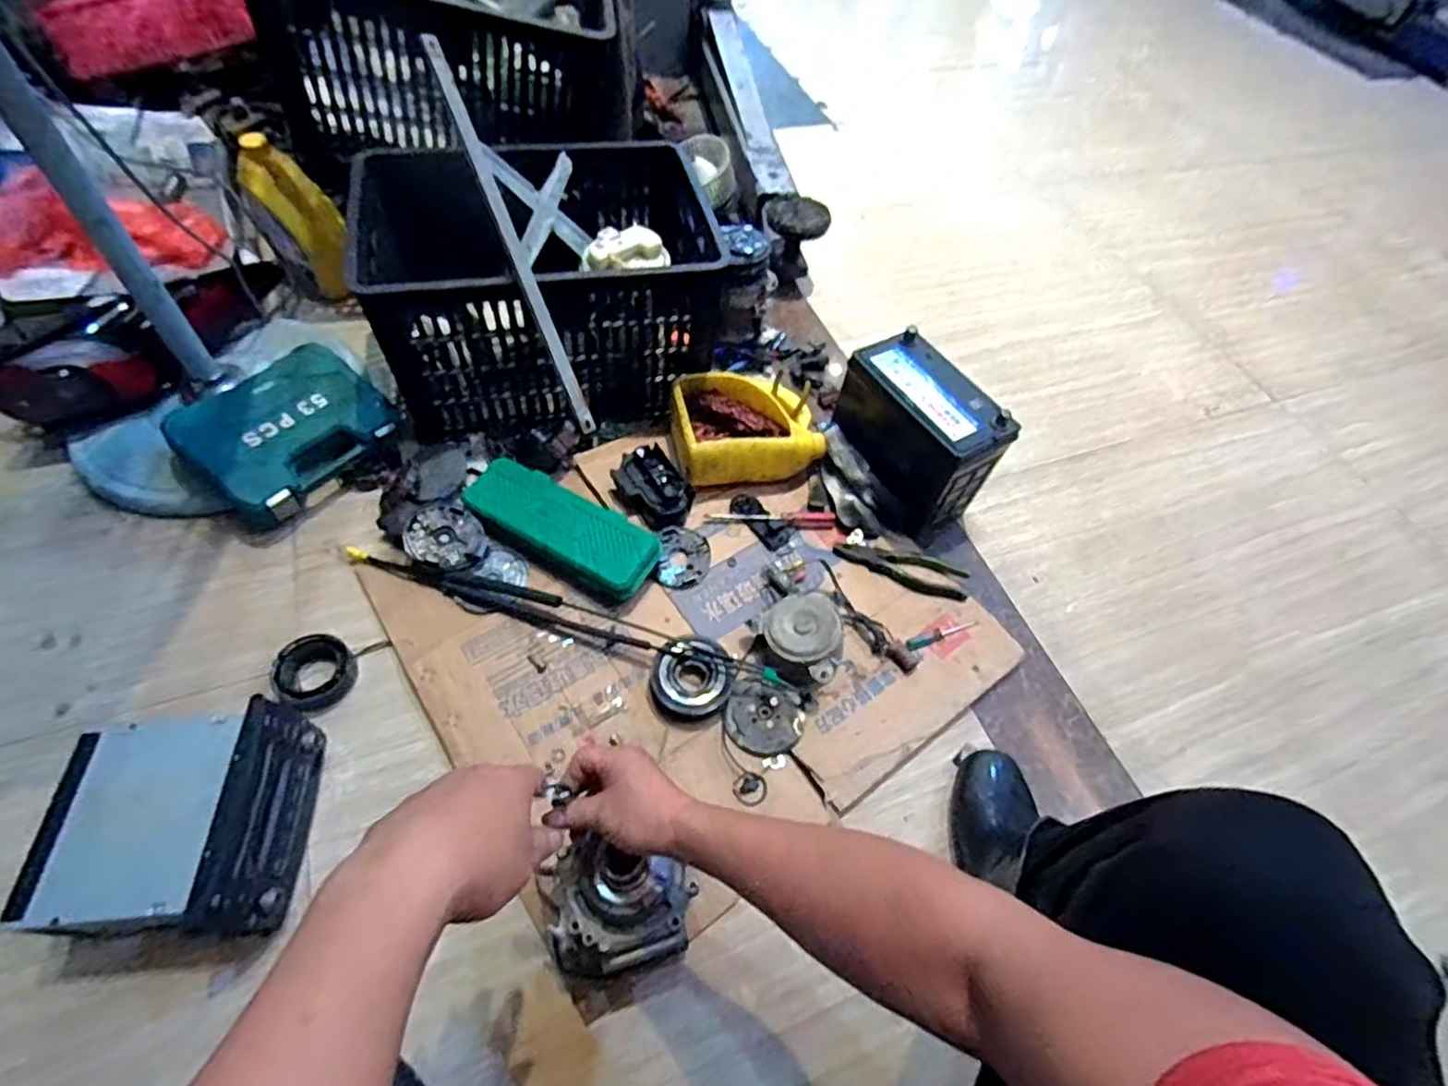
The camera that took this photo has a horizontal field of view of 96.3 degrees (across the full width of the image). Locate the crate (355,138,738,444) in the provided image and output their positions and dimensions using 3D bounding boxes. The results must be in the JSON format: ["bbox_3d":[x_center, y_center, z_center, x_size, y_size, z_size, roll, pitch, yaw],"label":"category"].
[{"bbox_3d":[-0.281,-0.432,1.039,0.493,0.279,0.389,-11,59,-14],"label":"crate"}]

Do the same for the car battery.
[{"bbox_3d":[0.285,-0.165,0.985,0.112,0.198,0.246,-29,65,-23],"label":"car battery"}]

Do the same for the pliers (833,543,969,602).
[{"bbox_3d":[0.259,0.038,0.948,0.194,0.022,0.057,14,57,2],"label":"pliers"}]

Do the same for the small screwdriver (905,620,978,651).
[{"bbox_3d":[0.304,0.126,0.910,0.121,0.021,0.017,-18,60,-16],"label":"small screwdriver"}]

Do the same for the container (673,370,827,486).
[{"bbox_3d":[0.033,-0.182,1.015,0.219,0.082,0.193,-2,57,-8],"label":"container"}]

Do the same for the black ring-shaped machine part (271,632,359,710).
[{"bbox_3d":[-0.501,0.156,0.795,0.084,0.035,0.083,3,57,-5],"label":"black ring-shaped machine part"}]

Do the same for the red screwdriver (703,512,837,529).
[{"bbox_3d":[0.072,-0.035,0.977,0.199,0.023,0.020,-1,57,-8],"label":"red screwdriver"}]

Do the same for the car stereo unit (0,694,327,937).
[{"bbox_3d":[-0.542,0.281,0.657,0.195,0.135,0.209,-1,57,-7],"label":"car stereo unit"}]

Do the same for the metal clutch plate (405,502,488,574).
[{"bbox_3d":[-0.382,-0.009,0.893,0.101,0.008,0.094,10,62,-19],"label":"metal clutch plate"}]

